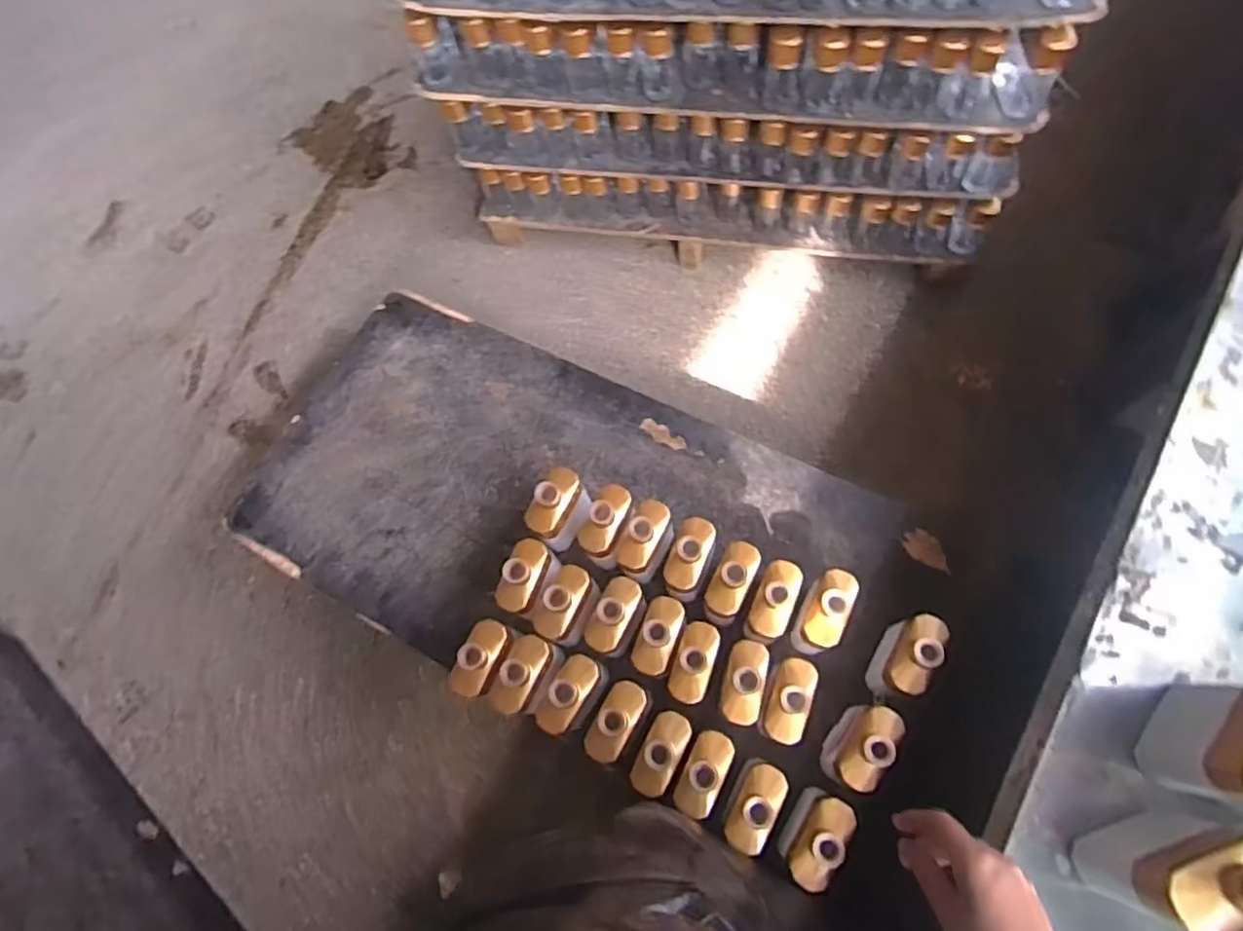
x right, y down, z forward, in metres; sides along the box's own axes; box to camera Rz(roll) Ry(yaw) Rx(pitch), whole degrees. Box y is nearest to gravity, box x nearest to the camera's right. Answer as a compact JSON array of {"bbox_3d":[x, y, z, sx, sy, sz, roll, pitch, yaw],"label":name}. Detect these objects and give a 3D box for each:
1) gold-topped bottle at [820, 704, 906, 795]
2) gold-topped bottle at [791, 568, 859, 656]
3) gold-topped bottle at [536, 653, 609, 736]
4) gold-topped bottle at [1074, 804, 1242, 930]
[{"bbox_3d":[0.338,0.403,0.920,0.057,0.196,0.127,34,76,16],"label":"gold-topped bottle"},{"bbox_3d":[0.312,0.235,0.992,0.064,0.185,0.117,24,74,14],"label":"gold-topped bottle"},{"bbox_3d":[-0.072,0.357,0.984,0.070,0.152,0.124,27,74,14],"label":"gold-topped bottle"},{"bbox_3d":[0.507,0.357,0.571,0.115,0.187,0.045,-21,69,-2],"label":"gold-topped bottle"}]

